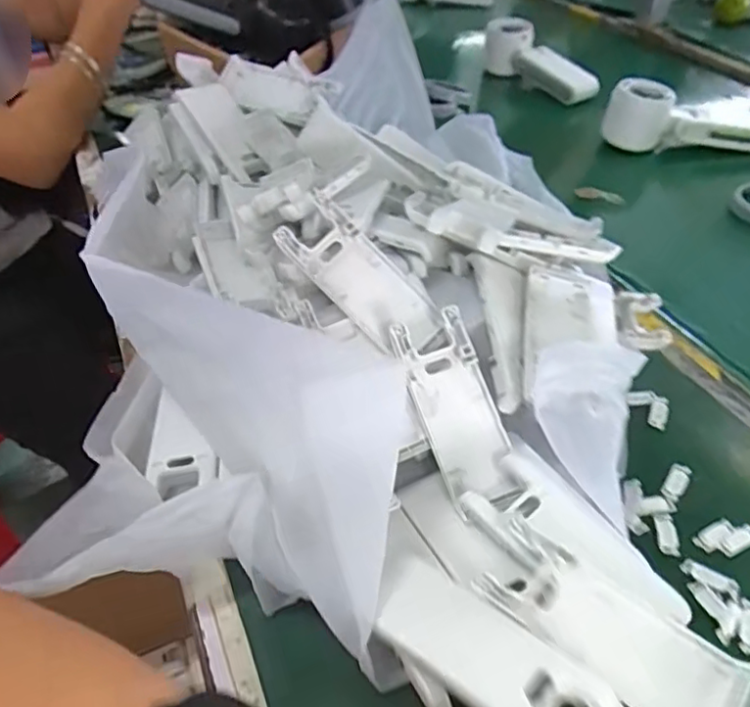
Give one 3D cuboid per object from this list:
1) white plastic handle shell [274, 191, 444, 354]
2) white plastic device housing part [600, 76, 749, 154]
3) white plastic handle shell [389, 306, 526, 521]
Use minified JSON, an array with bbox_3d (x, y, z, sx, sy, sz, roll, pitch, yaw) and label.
[{"bbox_3d":[-0.009,-0.039,0.340,0.097,0.030,0.041,42,53,-1],"label":"white plastic handle shell"},{"bbox_3d":[0.310,-0.230,0.611,0.163,0.067,0.046,3,44,8],"label":"white plastic device housing part"},{"bbox_3d":[0.043,0.029,0.317,0.040,0.021,0.101,-16,78,-14],"label":"white plastic handle shell"}]

